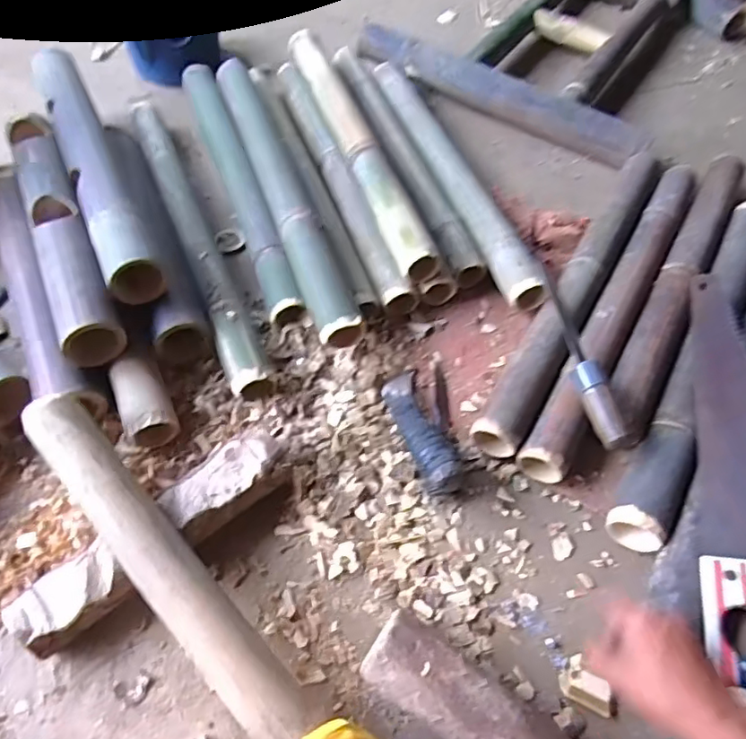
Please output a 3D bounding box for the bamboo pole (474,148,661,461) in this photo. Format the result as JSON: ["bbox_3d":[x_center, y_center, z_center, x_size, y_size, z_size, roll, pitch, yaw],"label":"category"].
[{"bbox_3d":[0.321,-0.147,0.848,0.066,0.079,0.662,29,61,14],"label":"bamboo pole"}]

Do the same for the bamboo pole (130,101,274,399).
[{"bbox_3d":[-0.276,-0.213,0.860,0.057,0.053,0.615,-20,62,-15],"label":"bamboo pole"}]

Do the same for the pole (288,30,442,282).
[{"bbox_3d":[-0.036,-0.392,0.937,0.063,0.064,0.625,-16,58,-13],"label":"pole"}]

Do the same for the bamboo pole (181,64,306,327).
[{"bbox_3d":[-0.232,-0.327,0.935,0.055,0.052,0.619,-17,61,-13],"label":"bamboo pole"}]

